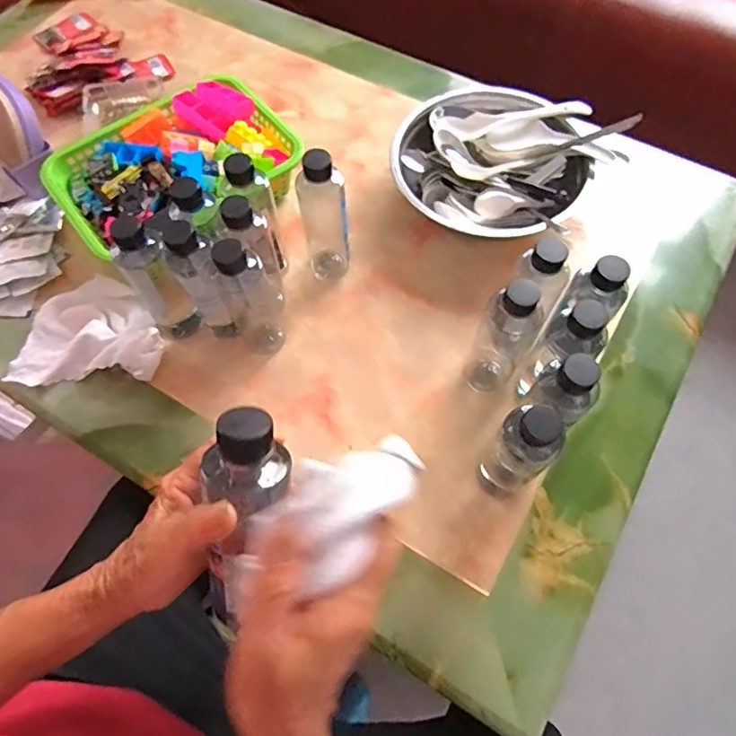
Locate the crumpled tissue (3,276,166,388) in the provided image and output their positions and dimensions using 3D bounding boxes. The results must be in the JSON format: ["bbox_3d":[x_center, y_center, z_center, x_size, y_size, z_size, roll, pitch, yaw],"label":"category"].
[{"bbox_3d":[-0.340,-0.052,0.651,0.194,0.038,0.147,-2,65,2],"label":"crumpled tissue"}]

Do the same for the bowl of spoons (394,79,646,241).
[{"bbox_3d":[0.171,-0.277,0.718,0.251,0.089,0.262,-1,65,2],"label":"bowl of spoons"}]

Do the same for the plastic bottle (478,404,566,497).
[{"bbox_3d":[0.140,0.083,0.497,0.052,0.178,0.050,35,71,17],"label":"plastic bottle"}]

